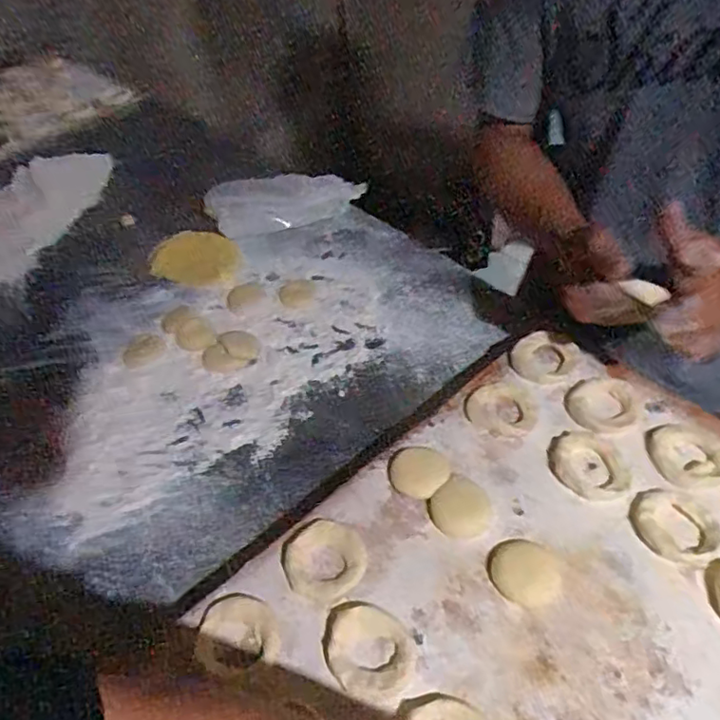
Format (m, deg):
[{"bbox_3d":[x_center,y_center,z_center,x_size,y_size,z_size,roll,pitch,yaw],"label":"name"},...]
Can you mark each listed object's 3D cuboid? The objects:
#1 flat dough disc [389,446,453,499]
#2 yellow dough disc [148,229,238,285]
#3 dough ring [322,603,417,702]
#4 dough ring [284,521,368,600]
[{"bbox_3d":[0.055,0.104,0.547,0.050,0.005,0.054,-3,47,4],"label":"flat dough disc"},{"bbox_3d":[-0.238,-0.153,0.861,0.137,0.013,0.108,14,51,19],"label":"yellow dough disc"},{"bbox_3d":[0.006,0.217,0.444,0.059,0.008,0.073,-31,51,-20],"label":"dough ring"},{"bbox_3d":[-0.030,0.166,0.493,0.066,0.009,0.063,-3,47,4],"label":"dough ring"}]

